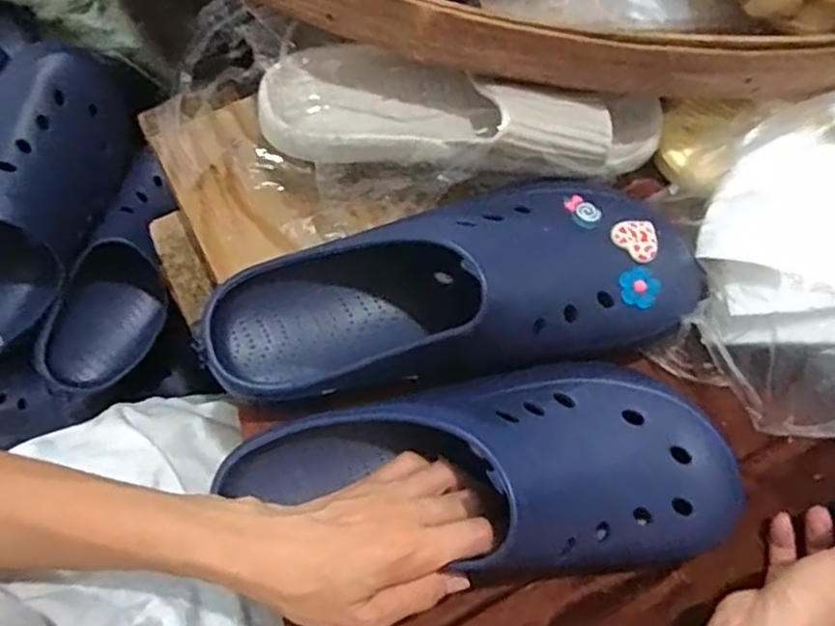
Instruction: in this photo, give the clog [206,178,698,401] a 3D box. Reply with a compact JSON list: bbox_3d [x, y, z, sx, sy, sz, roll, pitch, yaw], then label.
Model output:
[{"bbox_3d":[0.022,-0.018,0.413,0.299,0.087,0.114,-10,79,-6],"label":"clog"}]

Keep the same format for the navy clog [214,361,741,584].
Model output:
[{"bbox_3d":[0.039,0.087,0.384,0.285,0.099,0.120,4,80,1],"label":"navy clog"}]

